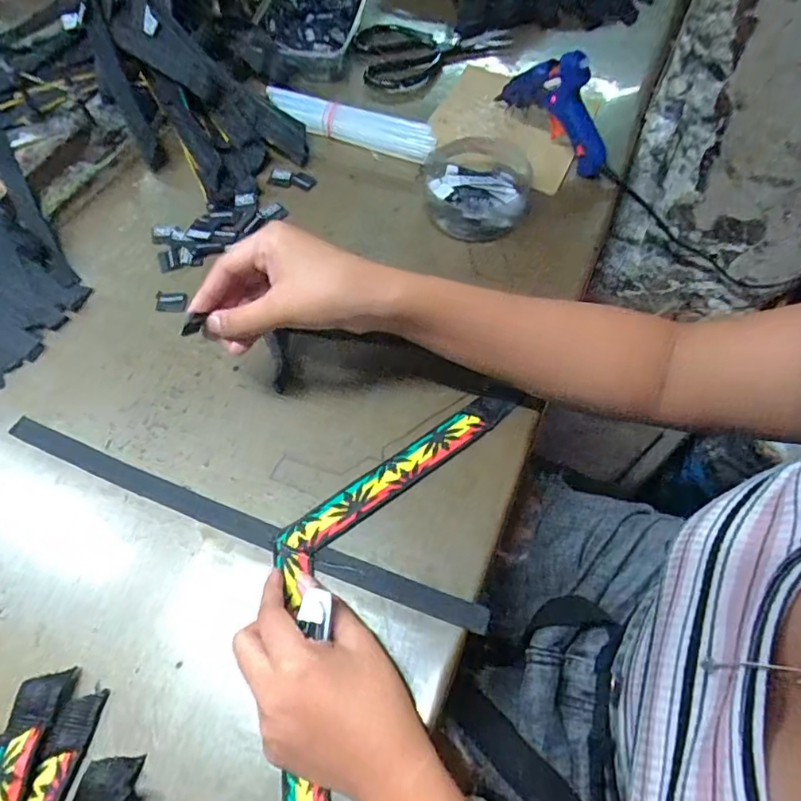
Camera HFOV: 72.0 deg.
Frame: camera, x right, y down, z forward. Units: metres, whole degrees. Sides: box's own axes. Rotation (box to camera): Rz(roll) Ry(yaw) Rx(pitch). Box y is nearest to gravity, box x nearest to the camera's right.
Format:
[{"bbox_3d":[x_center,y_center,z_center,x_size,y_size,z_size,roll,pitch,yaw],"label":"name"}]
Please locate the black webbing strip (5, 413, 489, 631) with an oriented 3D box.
[{"bbox_3d":[-0.118,0.081,0.384,0.368,0.004,0.019,19,63,11],"label":"black webbing strip"}]

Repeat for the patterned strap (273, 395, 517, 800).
[{"bbox_3d":[-0.027,0.121,0.360,0.120,0.013,0.324,16,60,10],"label":"patterned strap"}]

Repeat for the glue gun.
[{"bbox_3d":[0.148,-0.286,0.521,0.029,0.083,0.132,-38,67,-18],"label":"glue gun"}]

